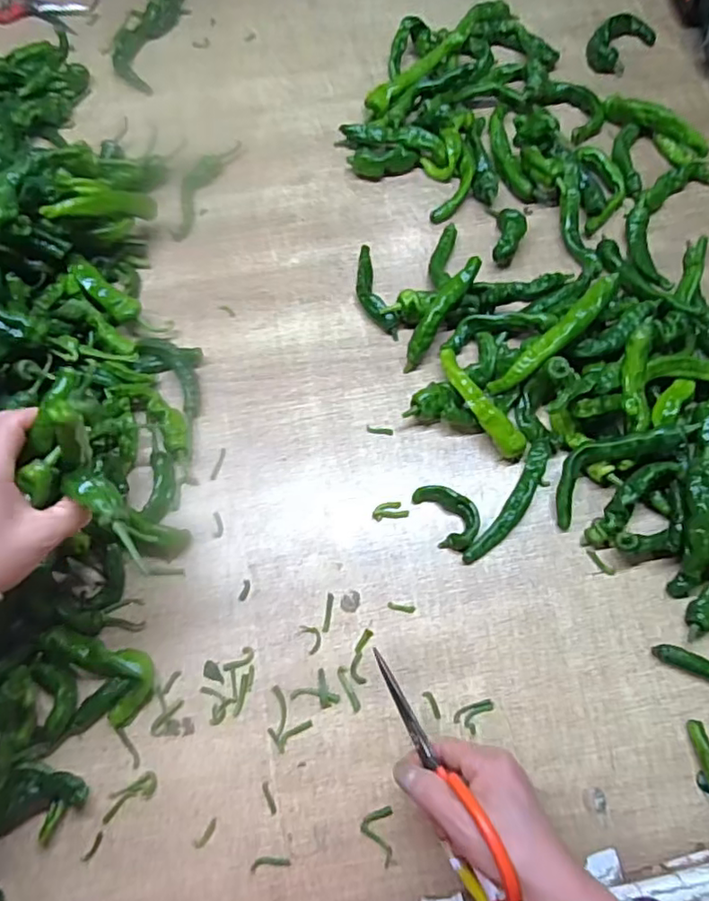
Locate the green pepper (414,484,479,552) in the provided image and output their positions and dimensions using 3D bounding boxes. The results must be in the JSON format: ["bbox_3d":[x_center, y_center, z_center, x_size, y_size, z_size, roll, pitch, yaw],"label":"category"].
[{"bbox_3d":[0.087,0.057,0.568,0.041,0.019,0.068,-25,70,-10],"label":"green pepper"}]

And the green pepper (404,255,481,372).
[{"bbox_3d":[0.087,-0.140,0.623,0.023,0.031,0.129,34,87,12],"label":"green pepper"}]

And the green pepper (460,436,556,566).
[{"bbox_3d":[0.148,0.049,0.570,0.029,0.019,0.136,32,71,12],"label":"green pepper"}]

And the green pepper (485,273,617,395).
[{"bbox_3d":[0.191,-0.109,0.589,0.149,0.027,0.025,-44,74,1],"label":"green pepper"}]

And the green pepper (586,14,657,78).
[{"bbox_3d":[0.341,-0.526,0.796,0.062,0.023,0.116,39,73,14],"label":"green pepper"}]

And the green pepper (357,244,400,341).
[{"bbox_3d":[0.017,-0.175,0.663,0.031,0.022,0.121,-15,69,-7],"label":"green pepper"}]

